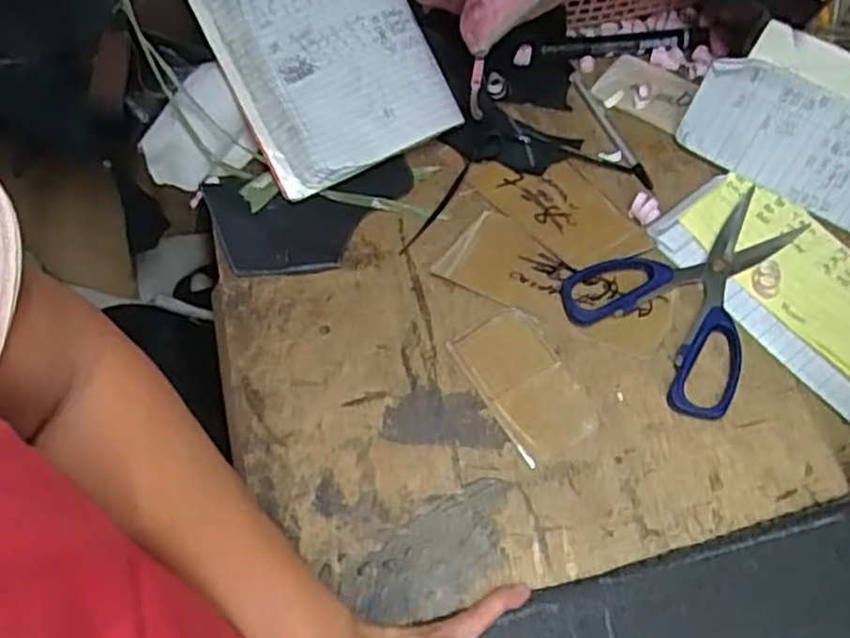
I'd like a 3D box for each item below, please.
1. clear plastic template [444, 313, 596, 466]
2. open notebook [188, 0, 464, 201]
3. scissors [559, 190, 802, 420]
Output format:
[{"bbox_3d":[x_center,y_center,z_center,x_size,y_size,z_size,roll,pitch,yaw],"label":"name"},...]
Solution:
[{"bbox_3d":[0.063,0.042,0.479,0.057,0.004,0.099,-27,64,-10],"label":"clear plastic template"},{"bbox_3d":[-0.078,-0.203,0.536,0.142,0.021,0.195,-26,95,1],"label":"open notebook"},{"bbox_3d":[0.189,-0.023,0.501,0.161,0.007,0.128,-40,68,-16],"label":"scissors"}]

